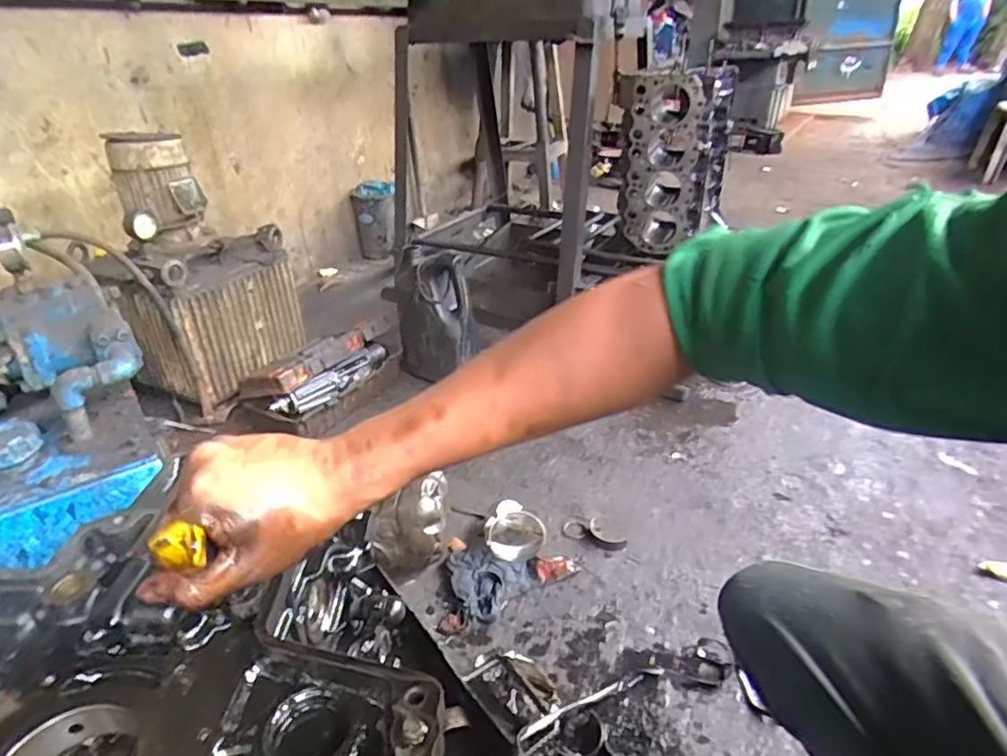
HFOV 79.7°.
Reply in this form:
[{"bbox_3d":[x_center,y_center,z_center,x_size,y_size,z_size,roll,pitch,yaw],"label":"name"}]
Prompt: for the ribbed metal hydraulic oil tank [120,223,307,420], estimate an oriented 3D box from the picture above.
[{"bbox_3d":[-0.704,-0.162,1.496,0.212,0.315,0.361,9,31,22],"label":"ribbed metal hydraulic oil tank"}]

